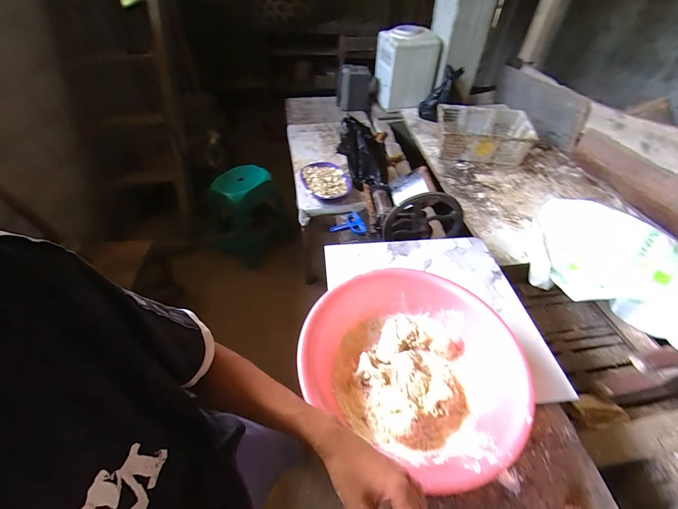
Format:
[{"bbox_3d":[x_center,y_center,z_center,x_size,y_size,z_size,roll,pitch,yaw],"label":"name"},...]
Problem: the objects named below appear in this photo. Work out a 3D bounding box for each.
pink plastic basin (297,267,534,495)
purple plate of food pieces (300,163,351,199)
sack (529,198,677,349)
[{"bbox_3d":[0.155,0.207,0.620,0.390,0.130,0.354,29,54,28],"label":"pink plastic basin"},{"bbox_3d":[-0.052,-0.361,1.512,0.222,0.051,0.294,-15,47,-11],"label":"purple plate of food pieces"},{"bbox_3d":[0.993,0.053,1.035,0.412,0.209,0.687,-34,53,-26],"label":"sack"}]

